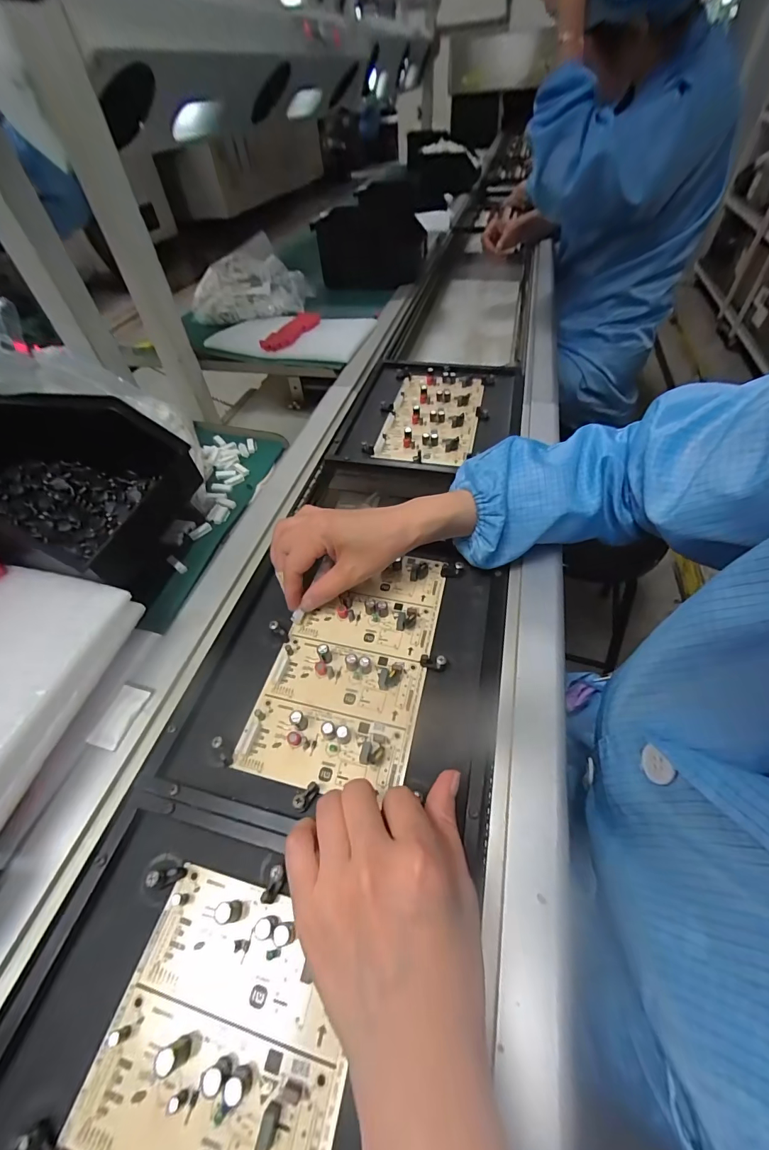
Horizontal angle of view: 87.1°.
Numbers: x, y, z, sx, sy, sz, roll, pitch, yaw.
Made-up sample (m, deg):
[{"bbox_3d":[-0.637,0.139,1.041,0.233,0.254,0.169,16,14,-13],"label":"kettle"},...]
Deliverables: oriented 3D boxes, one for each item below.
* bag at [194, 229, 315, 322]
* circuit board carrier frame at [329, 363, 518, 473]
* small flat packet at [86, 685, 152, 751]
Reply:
[{"bbox_3d":[-0.284,-0.615,0.844,0.249,0.099,0.153,-10,50,-5],"label":"bag"},{"bbox_3d":[0.074,-0.235,0.583,0.235,0.016,0.281,10,53,9],"label":"circuit board carrier frame"},{"bbox_3d":[-0.203,0.108,0.310,0.024,0.004,0.046,11,53,10],"label":"small flat packet"}]

